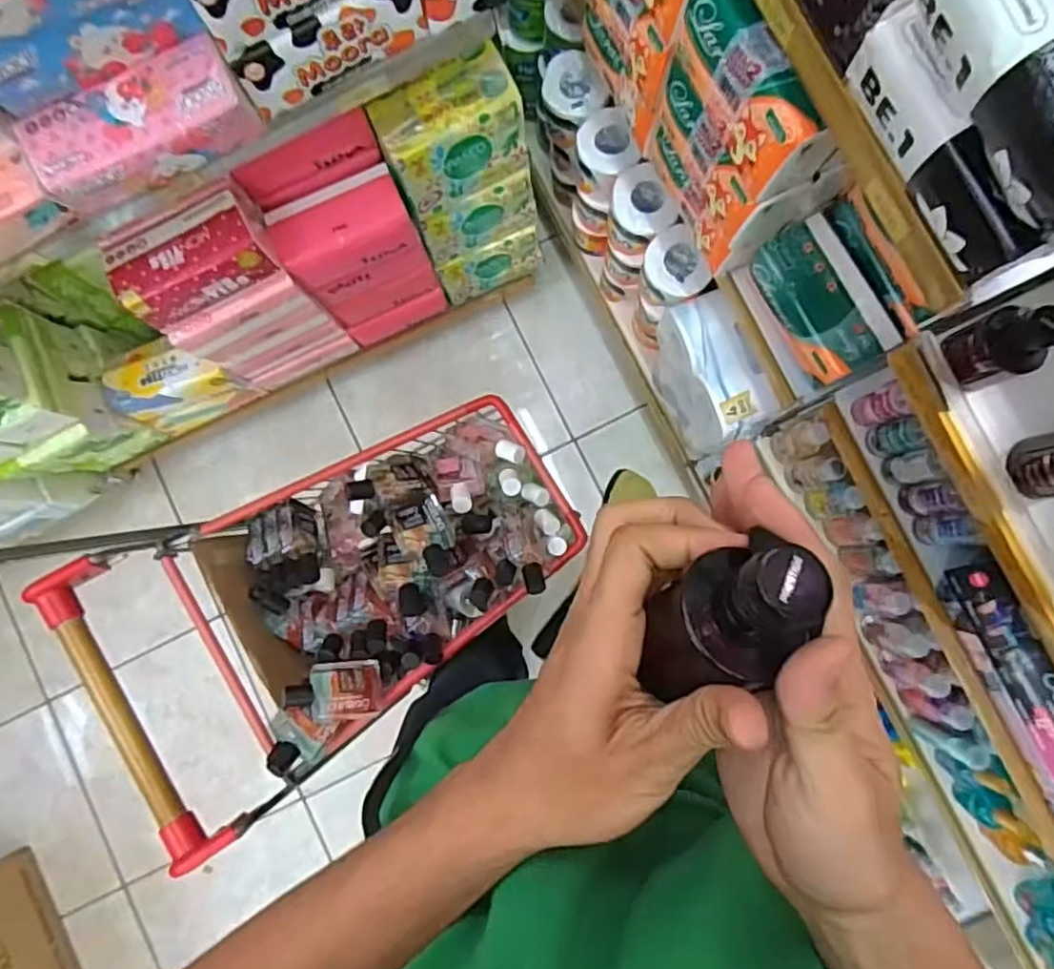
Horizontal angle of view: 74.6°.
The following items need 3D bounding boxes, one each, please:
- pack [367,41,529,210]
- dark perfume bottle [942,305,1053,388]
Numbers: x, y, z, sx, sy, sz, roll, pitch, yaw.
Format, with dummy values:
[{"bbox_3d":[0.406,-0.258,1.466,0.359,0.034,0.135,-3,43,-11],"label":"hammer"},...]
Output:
[{"bbox_3d":[-0.098,-0.474,0.931,0.178,0.131,0.101,-25,85,1],"label":"pack"},{"bbox_3d":[0.351,-0.103,0.509,0.045,0.074,0.045,-15,86,2],"label":"dark perfume bottle"}]

